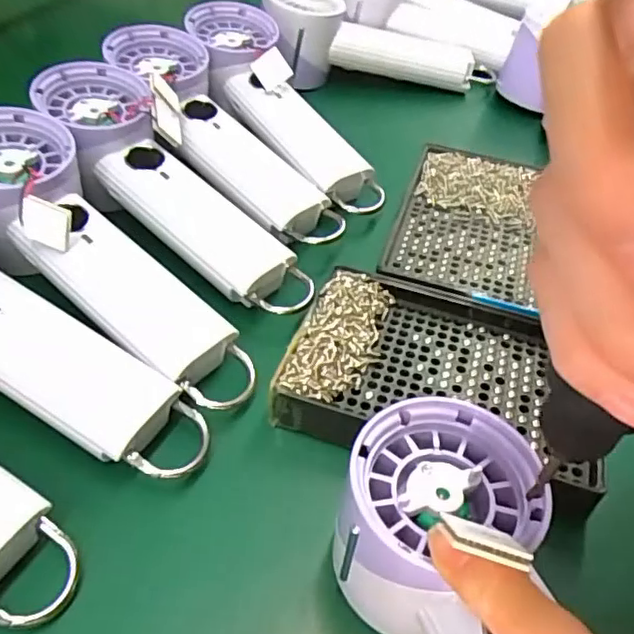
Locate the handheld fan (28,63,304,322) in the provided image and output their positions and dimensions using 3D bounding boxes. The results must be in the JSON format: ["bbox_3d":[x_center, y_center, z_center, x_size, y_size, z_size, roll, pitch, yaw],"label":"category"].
[{"bbox_3d":[-0.081,-0.066,0.339,0.058,0.041,0.189,-35,73,-33],"label":"handheld fan"}]

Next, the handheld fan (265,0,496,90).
[{"bbox_3d":[0.049,-0.216,0.495,0.182,0.072,0.066,-6,47,-12],"label":"handheld fan"}]

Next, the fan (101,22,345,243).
[{"bbox_3d":[-0.057,-0.111,0.374,0.063,0.035,0.190,-31,72,-31],"label":"fan"}]

